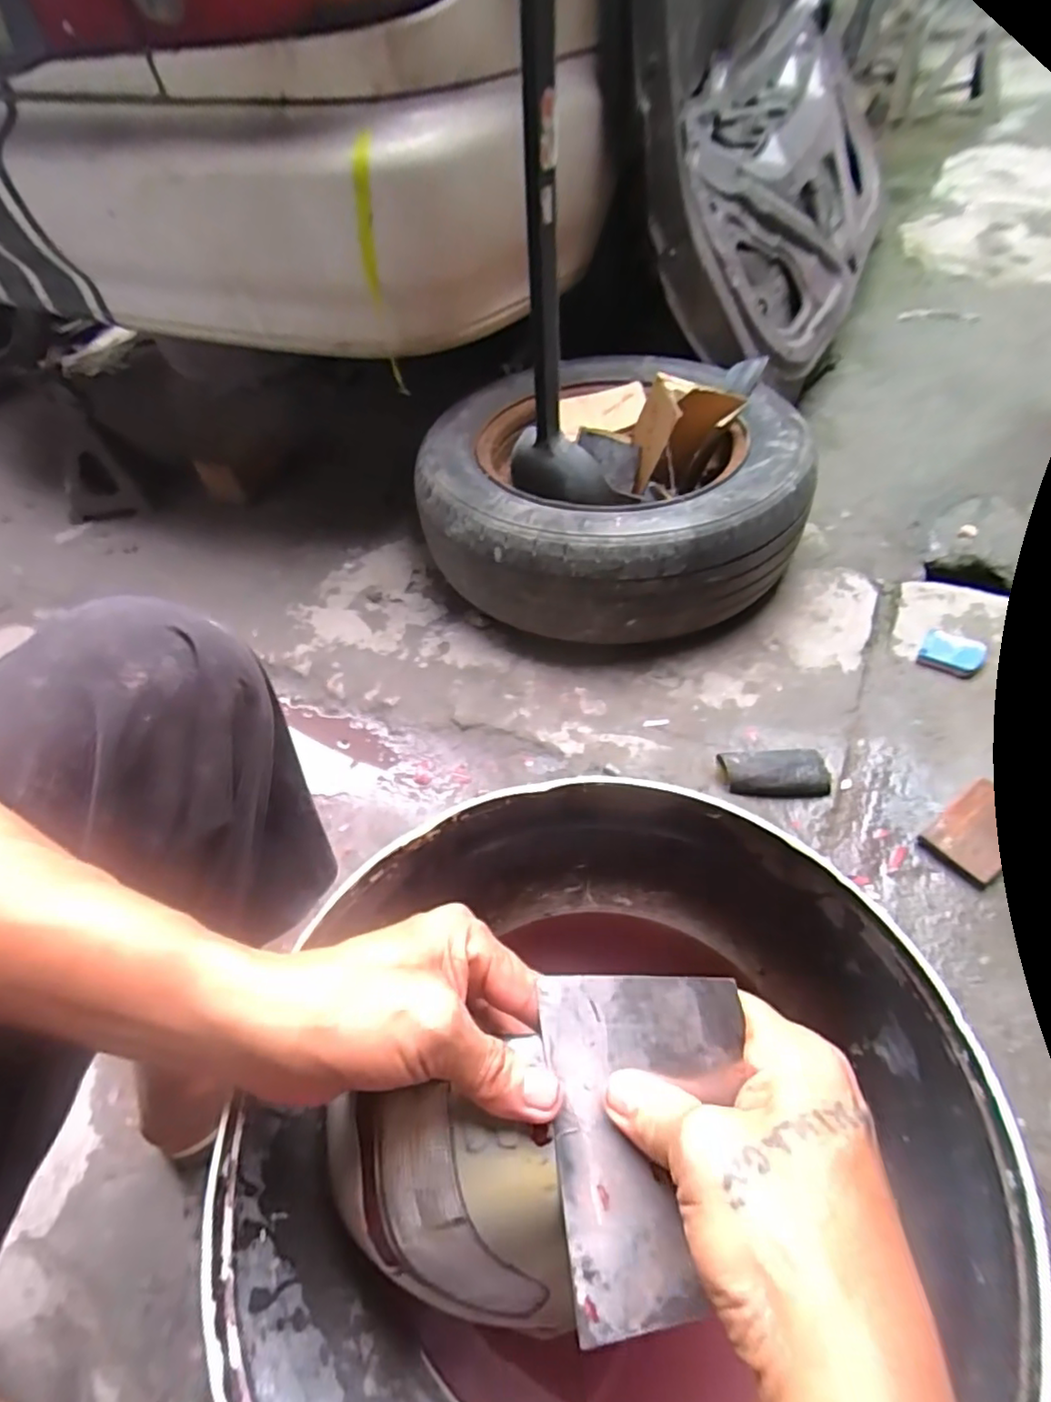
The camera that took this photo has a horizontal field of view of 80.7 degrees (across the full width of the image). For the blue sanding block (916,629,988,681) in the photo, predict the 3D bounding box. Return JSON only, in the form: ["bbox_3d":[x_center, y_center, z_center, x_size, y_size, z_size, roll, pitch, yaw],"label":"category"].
[{"bbox_3d":[0.570,-0.062,0.827,0.072,0.024,0.066,23,59,23],"label":"blue sanding block"}]

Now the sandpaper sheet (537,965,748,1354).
[{"bbox_3d":[0.049,0.174,0.246,0.081,0.010,0.118,-12,62,21],"label":"sandpaper sheet"}]

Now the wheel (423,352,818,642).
[{"bbox_3d":[0.139,-0.356,0.960,0.537,0.185,0.535,-4,52,5],"label":"wheel"}]

